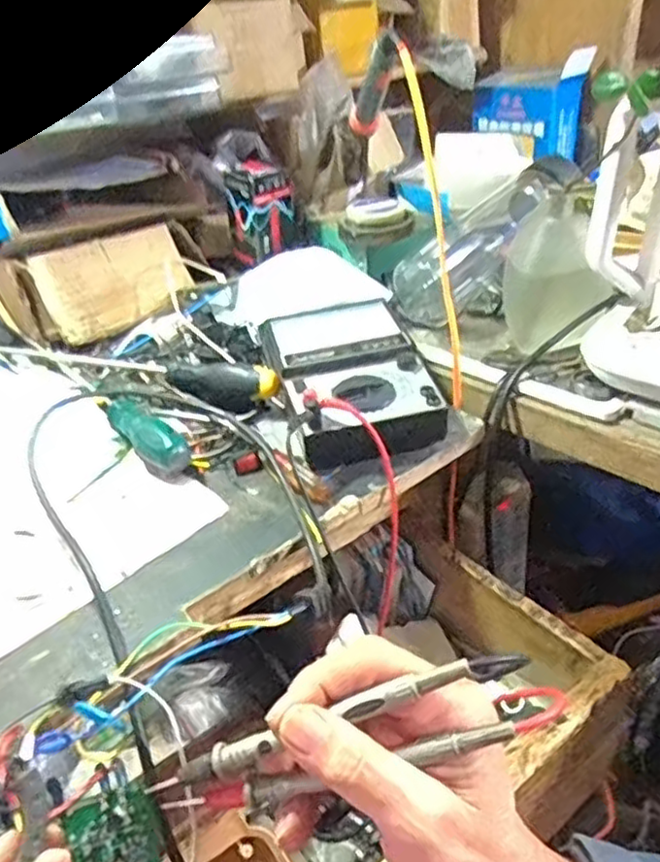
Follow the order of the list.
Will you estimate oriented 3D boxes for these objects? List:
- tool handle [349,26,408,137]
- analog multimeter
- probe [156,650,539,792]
[{"bbox_3d":[0.036,-0.269,0.540,0.020,0.019,0.133,-8,-2,-7],"label":"tool handle"},{"bbox_3d":[0.018,-0.041,0.555,0.118,0.055,0.194,-9,33,-7],"label":"analog multimeter"},{"bbox_3d":[0.000,0.116,0.277,0.158,0.009,0.009,-24,32,9],"label":"probe"}]

